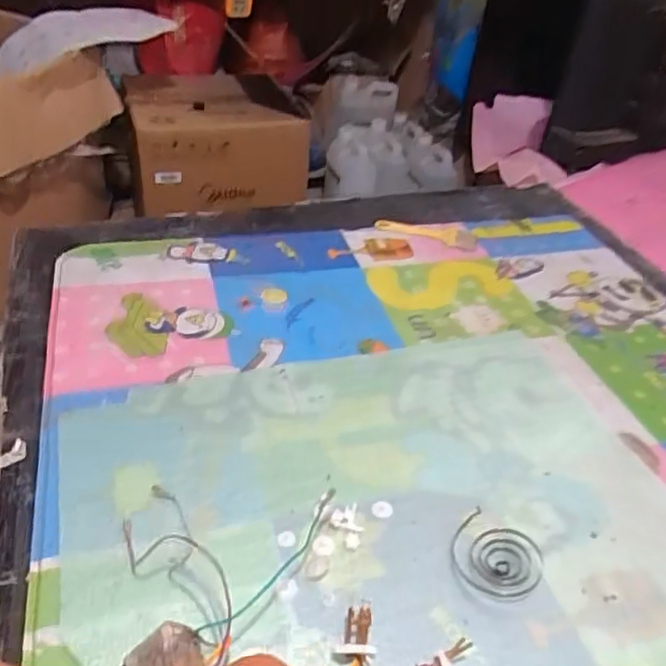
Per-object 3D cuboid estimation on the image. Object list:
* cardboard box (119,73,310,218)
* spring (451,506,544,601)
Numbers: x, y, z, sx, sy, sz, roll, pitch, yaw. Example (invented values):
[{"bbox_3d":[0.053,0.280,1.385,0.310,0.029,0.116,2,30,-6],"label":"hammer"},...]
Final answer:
[{"bbox_3d":[-0.268,-0.433,1.392,0.370,0.200,0.371,-5,40,-15],"label":"cardboard box"},{"bbox_3d":[0.150,0.205,0.563,0.078,0.010,0.075,25,42,21],"label":"spring"}]

